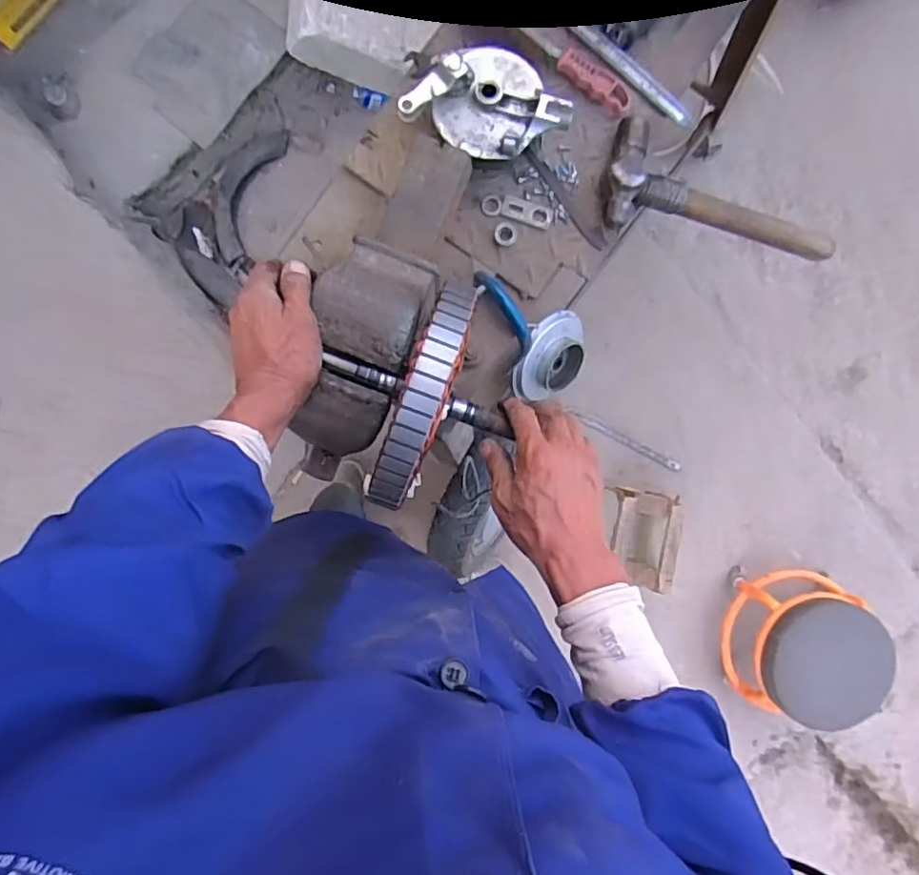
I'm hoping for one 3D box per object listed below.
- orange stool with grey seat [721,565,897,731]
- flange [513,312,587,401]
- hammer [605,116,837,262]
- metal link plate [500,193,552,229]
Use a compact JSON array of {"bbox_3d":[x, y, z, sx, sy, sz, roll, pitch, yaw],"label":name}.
[{"bbox_3d":[0.780,0.473,1.367,0.272,0.240,0.309,2,88,-6],"label":"orange stool with grey seat"},{"bbox_3d":[0.202,-0.179,1.358,0.180,0.070,0.222,28,92,-46],"label":"flange"},{"bbox_3d":[0.318,-0.296,0.714,0.300,0.054,0.121,4,88,-6],"label":"hammer"},{"bbox_3d":[0.080,-0.267,0.712,0.060,0.006,0.029,19,87,-5],"label":"metal link plate"}]

